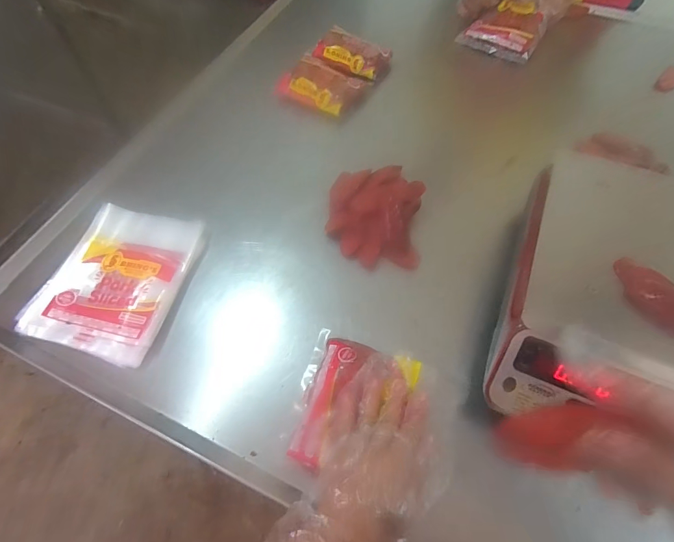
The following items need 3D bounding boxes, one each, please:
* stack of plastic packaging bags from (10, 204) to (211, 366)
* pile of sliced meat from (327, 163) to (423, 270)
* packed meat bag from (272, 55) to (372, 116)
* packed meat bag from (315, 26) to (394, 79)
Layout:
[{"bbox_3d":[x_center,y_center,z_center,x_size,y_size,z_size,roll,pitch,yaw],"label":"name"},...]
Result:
[{"bbox_3d":[-0.277,0.004,0.472,0.158,0.020,0.198,13,63,8],"label":"stack of plastic packaging bags"},{"bbox_3d":[0.054,-0.093,0.510,0.131,0.042,0.175,7,62,4],"label":"pile of sliced meat"},{"bbox_3d":[-0.024,-0.331,0.646,0.143,0.041,0.113,27,65,14],"label":"packed meat bag"},{"bbox_3d":[0.029,-0.394,0.667,0.123,0.030,0.070,29,66,15],"label":"packed meat bag"}]

